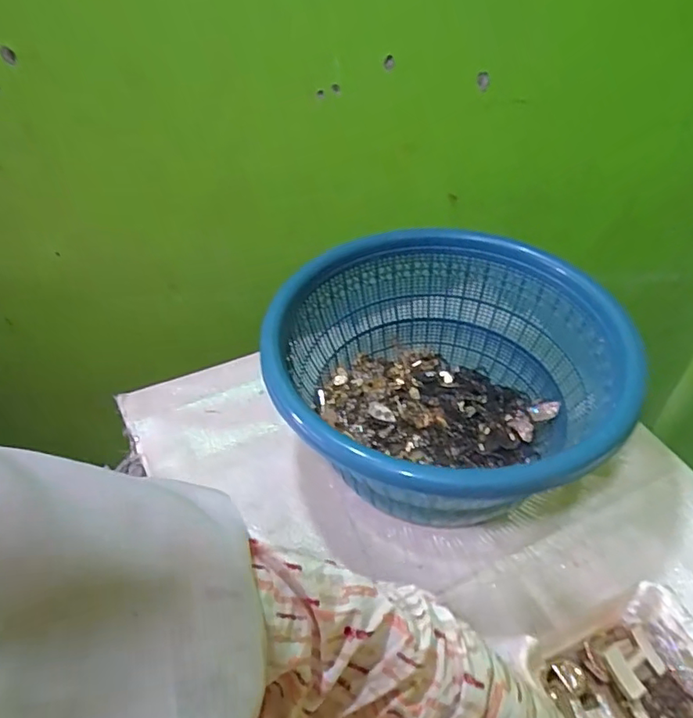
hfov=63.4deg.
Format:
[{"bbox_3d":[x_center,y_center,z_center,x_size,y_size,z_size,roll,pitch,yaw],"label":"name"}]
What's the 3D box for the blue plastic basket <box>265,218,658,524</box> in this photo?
[{"bbox_3d":[0.117,0.039,0.649,0.354,0.198,0.373,-15,45,-14],"label":"blue plastic basket"}]

